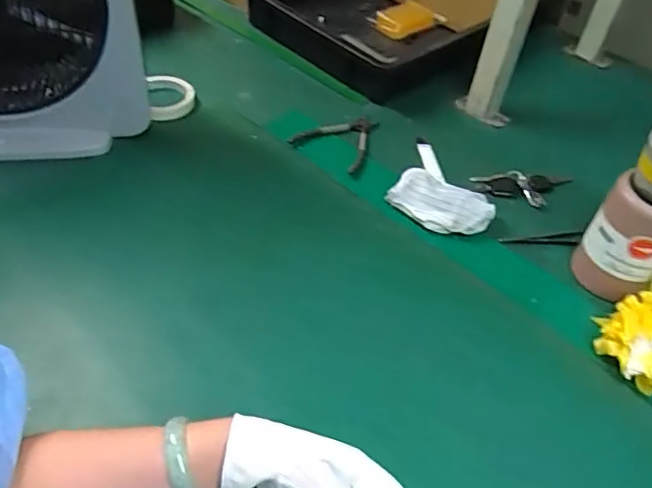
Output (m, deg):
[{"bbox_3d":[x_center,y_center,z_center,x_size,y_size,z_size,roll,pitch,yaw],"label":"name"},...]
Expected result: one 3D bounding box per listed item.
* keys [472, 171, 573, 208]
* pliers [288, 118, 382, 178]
[{"bbox_3d":[0.270,-0.079,0.777,0.134,0.018,0.048,6,47,-2],"label":"keys"},{"bbox_3d":[0.027,-0.152,0.805,0.108,0.011,0.119,31,51,20],"label":"pliers"}]

